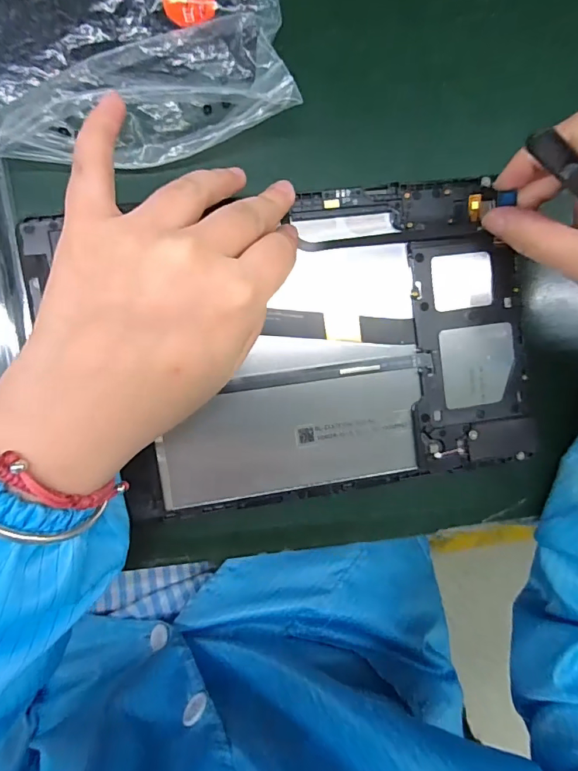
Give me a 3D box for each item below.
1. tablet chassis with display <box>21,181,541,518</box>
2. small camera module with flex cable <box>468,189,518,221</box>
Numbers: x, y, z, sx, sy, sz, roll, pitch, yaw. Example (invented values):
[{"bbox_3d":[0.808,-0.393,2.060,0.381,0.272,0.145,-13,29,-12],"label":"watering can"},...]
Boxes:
[{"bbox_3d":[0.007,-0.018,0.222,0.230,0.008,0.145,-9,95,-6],"label":"tablet chassis with display"},{"bbox_3d":[0.097,-0.088,0.215,0.021,0.006,0.012,-8,96,28],"label":"small camera module with flex cable"}]

